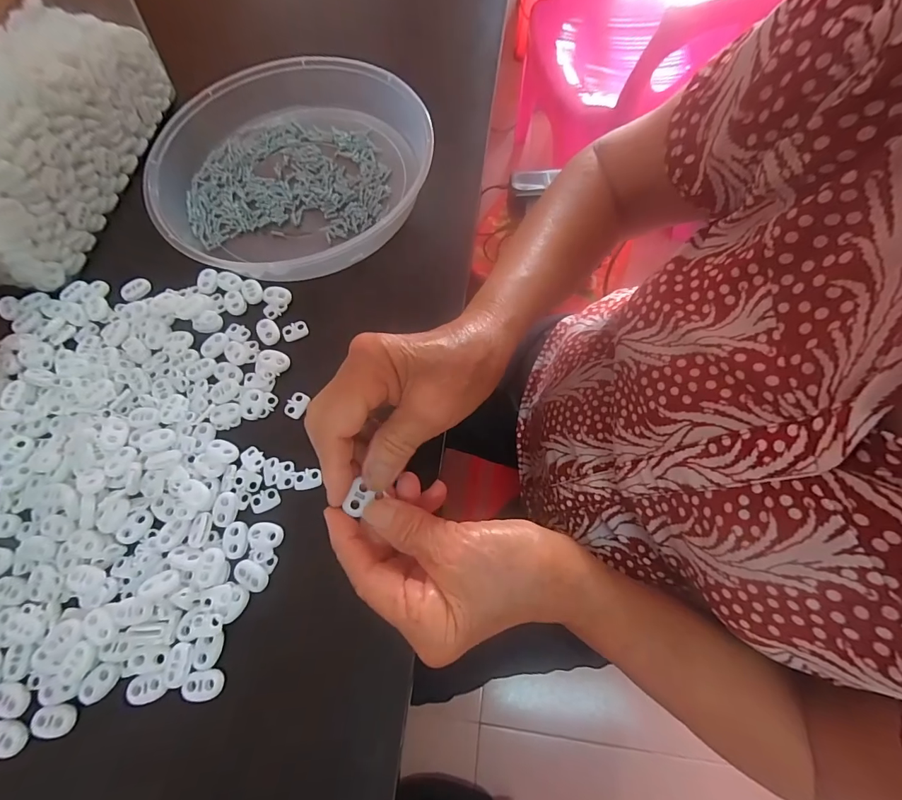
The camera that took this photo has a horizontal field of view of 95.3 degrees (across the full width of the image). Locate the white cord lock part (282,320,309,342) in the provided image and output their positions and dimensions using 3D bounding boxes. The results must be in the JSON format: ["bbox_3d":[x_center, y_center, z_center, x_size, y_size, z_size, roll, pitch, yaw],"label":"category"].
[{"bbox_3d":[-0.121,-0.054,0.318,0.019,0.004,0.014,-24,70,-7],"label":"white cord lock part"}]

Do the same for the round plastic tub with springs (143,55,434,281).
[{"bbox_3d":[-0.135,-0.202,0.355,0.231,0.038,0.222,-1,69,2],"label":"round plastic tub with springs"}]

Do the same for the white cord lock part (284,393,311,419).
[{"bbox_3d":[-0.112,0.003,0.297,0.015,0.004,0.019,20,71,10],"label":"white cord lock part"}]

